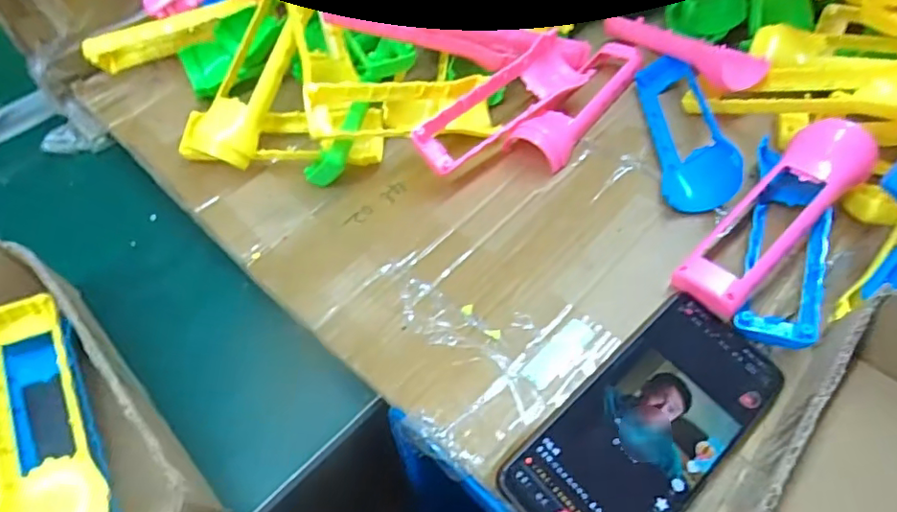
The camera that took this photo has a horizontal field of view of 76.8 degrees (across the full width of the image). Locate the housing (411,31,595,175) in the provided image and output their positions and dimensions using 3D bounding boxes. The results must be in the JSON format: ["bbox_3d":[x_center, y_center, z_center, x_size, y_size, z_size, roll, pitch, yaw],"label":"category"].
[{"bbox_3d":[0.043,-0.118,0.439,0.155,0.030,0.044,-35,65,-21],"label":"housing"}]

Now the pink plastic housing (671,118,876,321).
[{"bbox_3d":[0.208,-0.028,0.356,0.048,0.031,0.161,40,65,21],"label":"pink plastic housing"}]

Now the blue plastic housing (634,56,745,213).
[{"bbox_3d":[0.172,-0.103,0.417,0.040,0.044,0.165,3,58,0],"label":"blue plastic housing"}]

